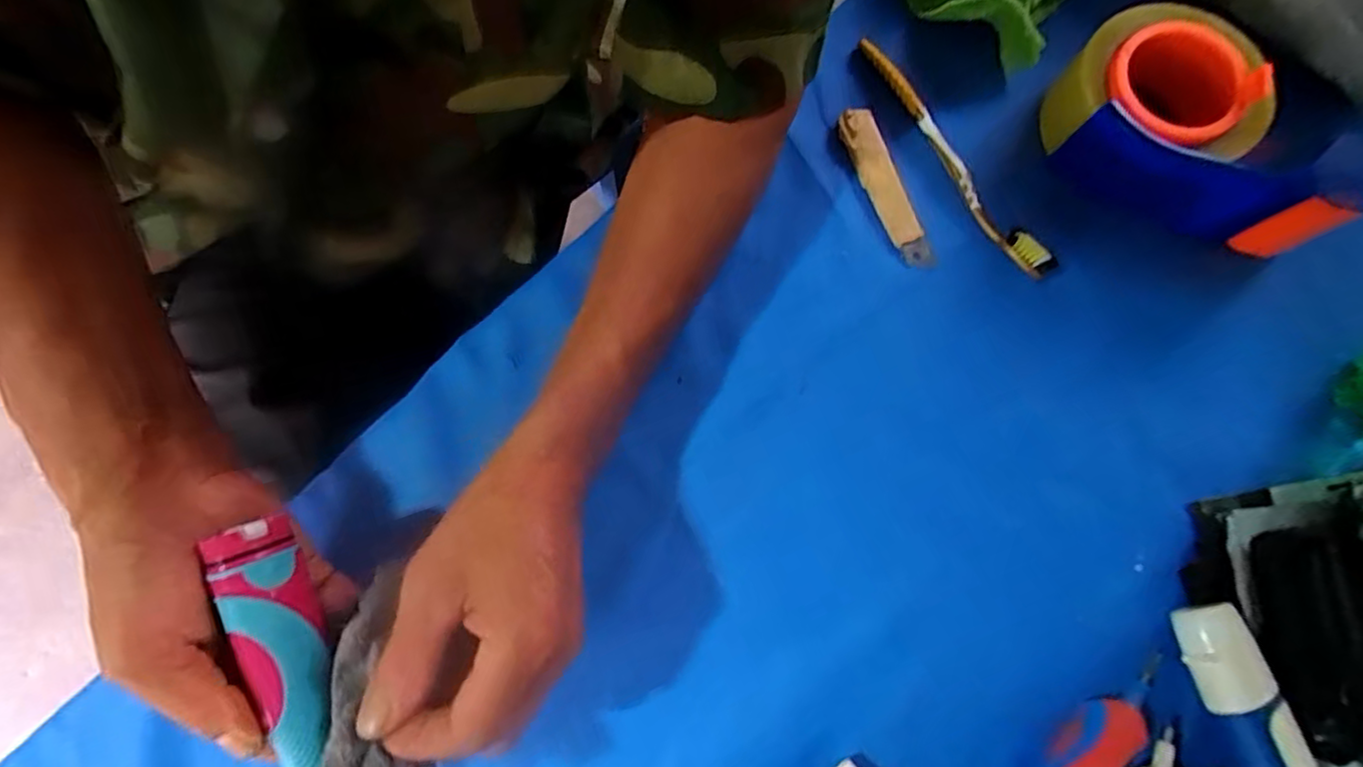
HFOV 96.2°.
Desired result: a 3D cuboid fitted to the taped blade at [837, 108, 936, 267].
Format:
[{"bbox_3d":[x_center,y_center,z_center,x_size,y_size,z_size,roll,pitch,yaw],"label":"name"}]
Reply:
[{"bbox_3d":[0.127,-0.122,0.382,0.022,0.010,0.108,-21,80,-3],"label":"taped blade"}]

